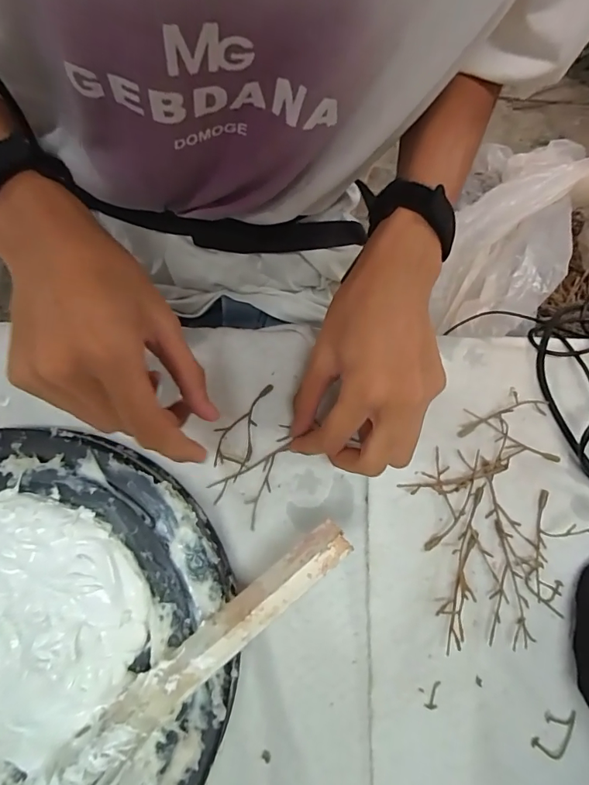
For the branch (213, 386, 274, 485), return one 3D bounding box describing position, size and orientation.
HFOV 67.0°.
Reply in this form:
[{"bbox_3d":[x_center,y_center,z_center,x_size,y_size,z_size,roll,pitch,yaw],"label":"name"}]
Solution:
[{"bbox_3d":[-0.041,0.025,0.331,0.028,0.017,0.075,18,76,-1],"label":"branch"}]

